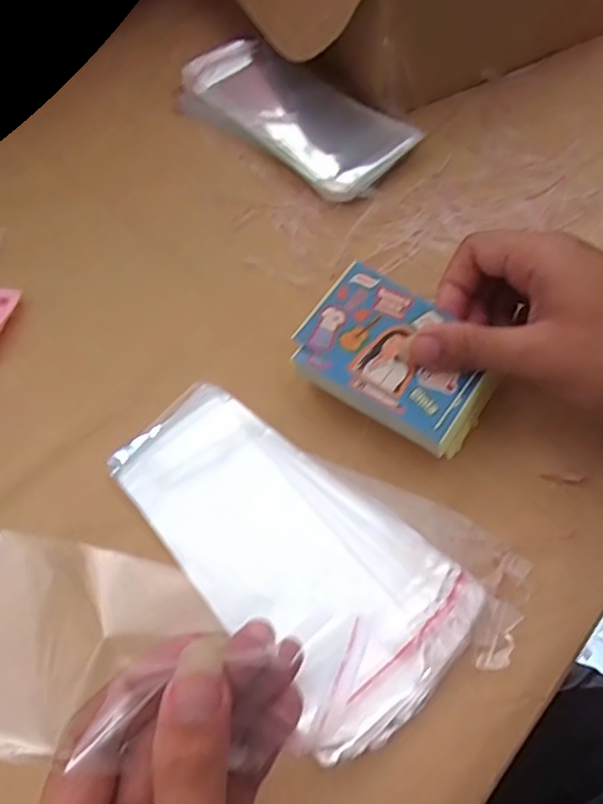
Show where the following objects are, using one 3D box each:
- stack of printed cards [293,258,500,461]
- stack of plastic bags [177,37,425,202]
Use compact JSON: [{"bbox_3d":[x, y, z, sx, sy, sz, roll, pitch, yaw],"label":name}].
[{"bbox_3d":[0.051,-0.021,0.337,0.102,0.027,0.071,32,75,17],"label":"stack of printed cards"},{"bbox_3d":[-0.006,-0.215,0.459,0.082,0.022,0.183,-41,65,-18],"label":"stack of plastic bags"}]

